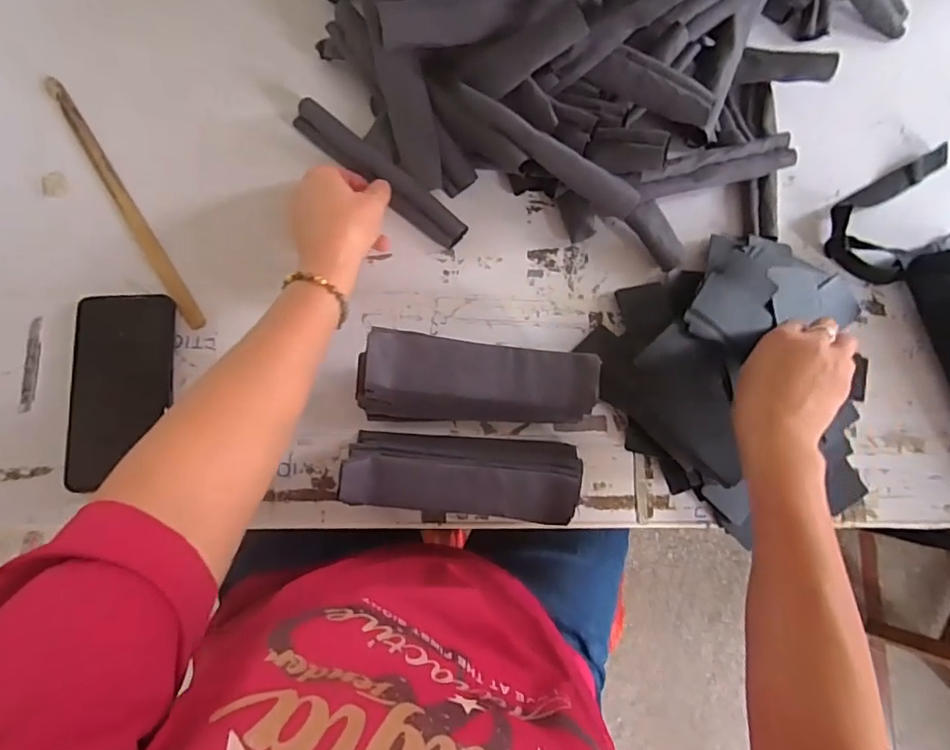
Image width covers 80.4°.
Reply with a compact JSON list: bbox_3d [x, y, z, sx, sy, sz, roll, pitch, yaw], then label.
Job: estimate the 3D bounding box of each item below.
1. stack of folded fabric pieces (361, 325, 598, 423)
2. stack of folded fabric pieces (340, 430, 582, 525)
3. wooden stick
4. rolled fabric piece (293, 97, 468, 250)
[{"bbox_3d":[0.001,0.011,0.476,0.188,0.068,0.066,6,81,-5],"label":"stack of folded fabric pieces"},{"bbox_3d":[-0.008,0.083,0.467,0.188,0.068,0.062,4,82,-6],"label":"stack of folded fabric pieces"},{"bbox_3d":[-0.314,-0.154,0.504,0.016,0.008,0.266,-32,87,-9],"label":"wooden stick"},{"bbox_3d":[-0.088,-0.185,0.524,0.190,0.019,0.032,39,80,0],"label":"rolled fabric piece"}]

